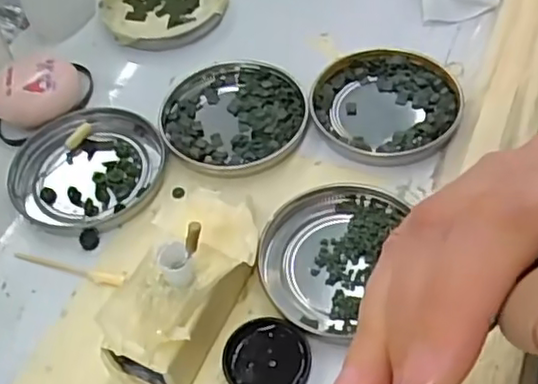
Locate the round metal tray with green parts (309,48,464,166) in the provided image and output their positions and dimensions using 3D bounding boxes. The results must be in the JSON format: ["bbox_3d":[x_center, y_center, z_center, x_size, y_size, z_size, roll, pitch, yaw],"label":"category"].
[{"bbox_3d":[0.062,-0.047,0.353,0.076,0.009,0.076,-3,53,4],"label":"round metal tray with green parts"}]

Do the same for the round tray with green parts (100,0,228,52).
[{"bbox_3d":[-0.067,-0.121,0.424,0.079,0.012,0.077,-3,53,4],"label":"round tray with green parts"}]

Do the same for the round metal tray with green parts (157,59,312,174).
[{"bbox_3d":[-0.019,-0.043,0.359,0.078,0.007,0.077,-3,53,4],"label":"round metal tray with green parts"}]

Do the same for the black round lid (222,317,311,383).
[{"bbox_3d":[-0.001,0.070,0.272,0.034,0.007,0.034,-3,53,4],"label":"black round lid"}]

